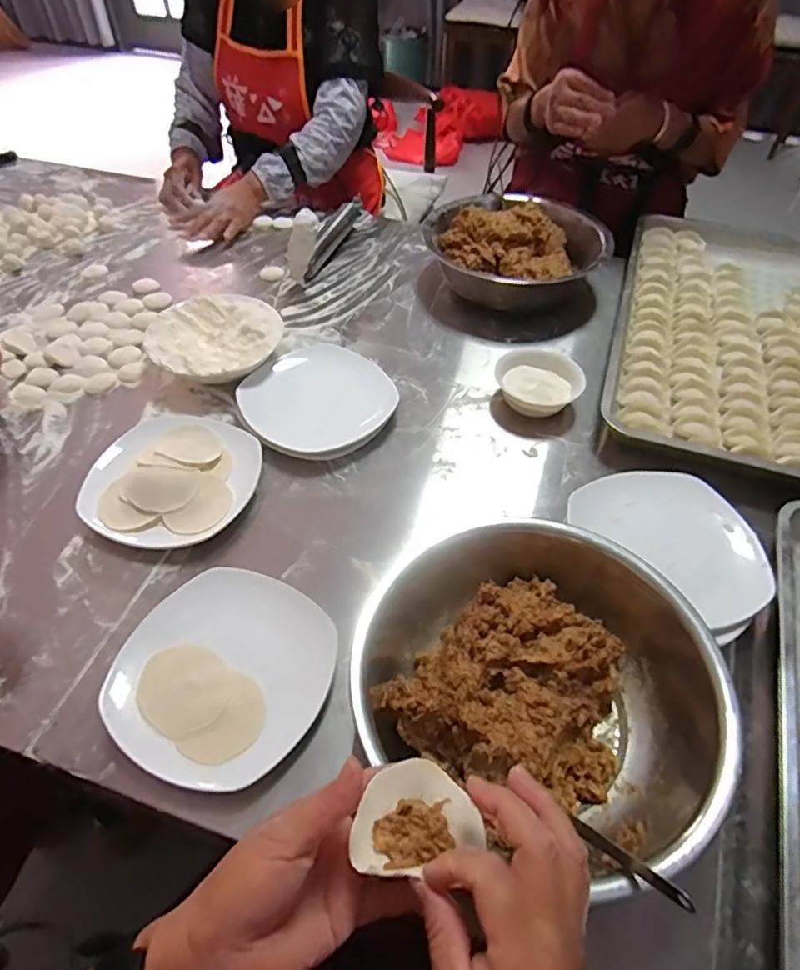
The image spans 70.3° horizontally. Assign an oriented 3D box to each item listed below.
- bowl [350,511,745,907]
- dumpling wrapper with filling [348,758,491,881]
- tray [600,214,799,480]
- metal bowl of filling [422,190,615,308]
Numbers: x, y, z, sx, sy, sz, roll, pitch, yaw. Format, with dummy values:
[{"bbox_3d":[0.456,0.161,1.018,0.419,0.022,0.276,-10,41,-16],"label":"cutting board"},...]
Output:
[{"bbox_3d":[0.119,0.148,0.481,0.278,0.083,0.263,22,53,16],"label":"bowl"},{"bbox_3d":[0.006,0.185,0.321,0.070,0.024,0.055,-19,55,-14],"label":"dumpling wrapper with filling"},{"bbox_3d":[0.520,-0.229,0.813,0.391,0.035,0.607,17,52,12],"label":"tray"},{"bbox_3d":[0.174,-0.376,0.883,0.282,0.096,0.224,25,54,19],"label":"metal bowl of filling"}]

